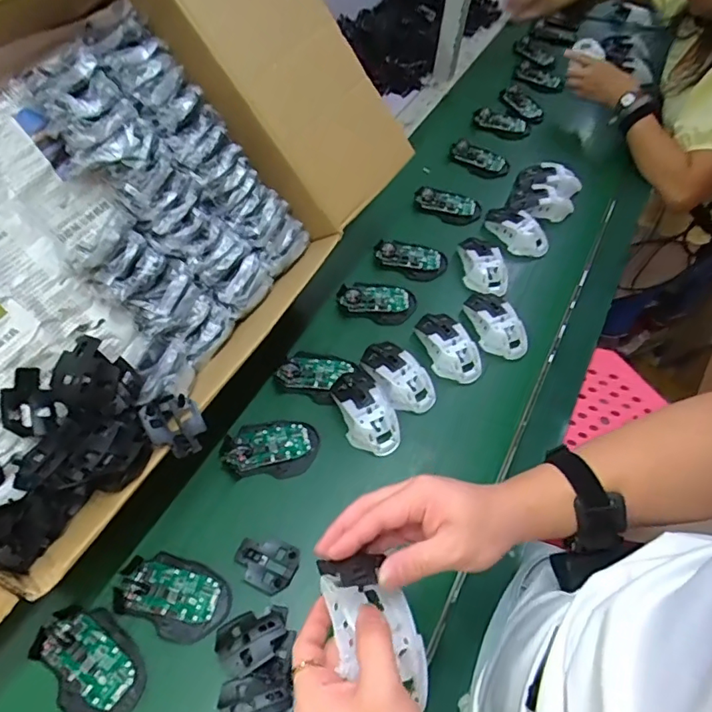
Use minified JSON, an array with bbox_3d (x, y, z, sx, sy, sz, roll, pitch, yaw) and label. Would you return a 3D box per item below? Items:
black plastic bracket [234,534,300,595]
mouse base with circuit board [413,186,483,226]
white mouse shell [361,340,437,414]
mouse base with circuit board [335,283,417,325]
[{"bbox_3d":[-0.098,0.224,0.563,0.065,0.009,0.054,23,60,11],"label":"black plastic bracket"},{"bbox_3d":[0.158,-0.263,0.893,0.117,0.018,0.072,14,58,6],"label":"mouse base with circuit board"},{"bbox_3d":[0.055,0.024,0.687,0.067,0.029,0.113,-29,63,-19],"label":"white mouse shell"},{"bbox_3d":[0.030,-0.086,0.770,0.113,0.028,0.070,12,58,5],"label":"mouse base with circuit board"}]

